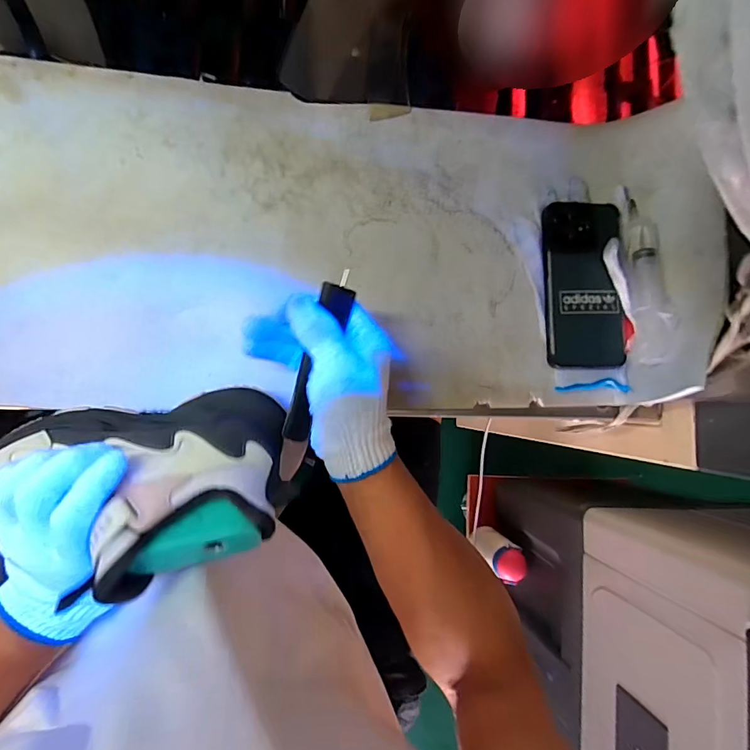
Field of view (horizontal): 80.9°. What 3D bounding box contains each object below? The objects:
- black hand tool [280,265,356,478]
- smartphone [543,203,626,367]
[{"bbox_3d":[-0.052,0.003,0.363,0.025,0.011,0.179,17,99,-9],"label":"black hand tool"},{"bbox_3d":[0.208,-0.090,0.437,0.078,0.013,0.164,0,89,-2],"label":"smartphone"}]

